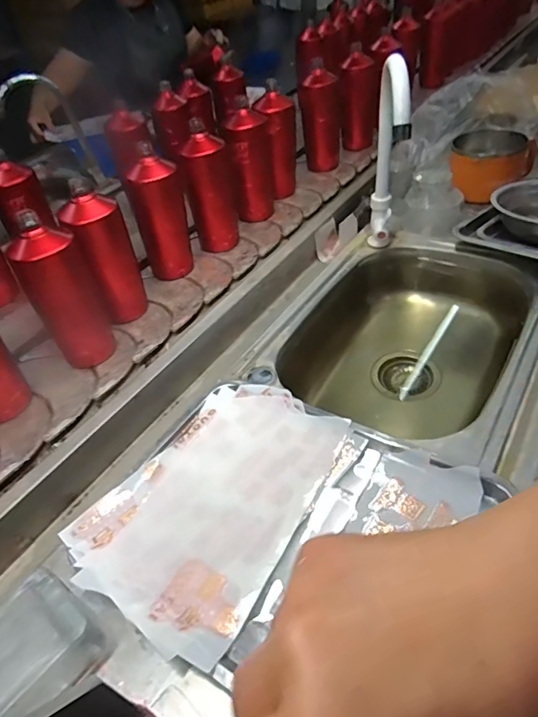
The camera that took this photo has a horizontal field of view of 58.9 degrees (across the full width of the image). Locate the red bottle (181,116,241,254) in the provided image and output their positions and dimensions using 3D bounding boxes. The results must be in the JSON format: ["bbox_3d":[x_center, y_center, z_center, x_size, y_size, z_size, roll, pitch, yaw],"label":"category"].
[{"bbox_3d":[-0.099,-0.284,0.811,0.085,0.186,0.061,-8,46,-2],"label":"red bottle"}]

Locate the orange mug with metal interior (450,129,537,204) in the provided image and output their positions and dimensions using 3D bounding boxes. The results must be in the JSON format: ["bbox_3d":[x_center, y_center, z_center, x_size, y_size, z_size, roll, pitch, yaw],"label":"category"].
[{"bbox_3d":[0.410,-0.359,0.890,0.145,0.074,0.133,18,51,22],"label":"orange mug with metal interior"}]

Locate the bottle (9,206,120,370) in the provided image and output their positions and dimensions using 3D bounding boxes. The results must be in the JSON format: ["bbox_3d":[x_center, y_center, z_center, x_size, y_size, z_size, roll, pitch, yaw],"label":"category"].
[{"bbox_3d":[-0.269,-0.084,0.632,0.085,0.195,0.090,-23,48,-16],"label":"bottle"}]

